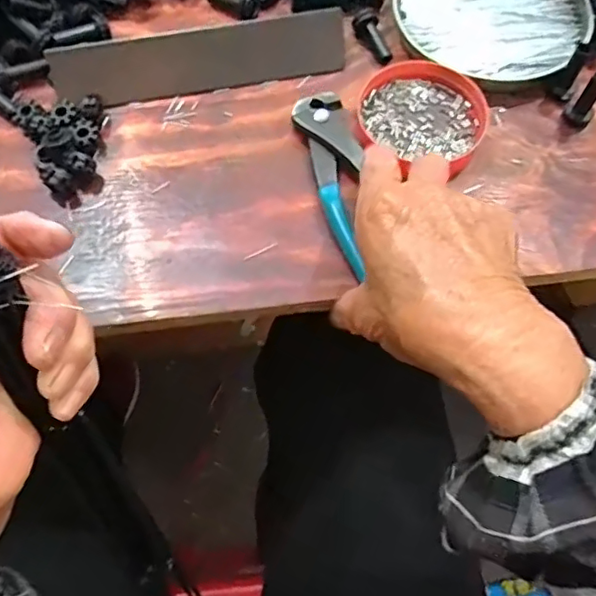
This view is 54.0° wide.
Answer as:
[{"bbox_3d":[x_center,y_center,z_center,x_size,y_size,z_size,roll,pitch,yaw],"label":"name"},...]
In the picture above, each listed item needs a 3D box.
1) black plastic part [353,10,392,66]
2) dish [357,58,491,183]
[{"bbox_3d":[0.053,-0.178,0.403,0.017,0.015,0.037,-30,90,-14],"label":"black plastic part"},{"bbox_3d":[0.080,-0.119,0.377,0.080,0.015,0.070,31,67,13],"label":"dish"}]

